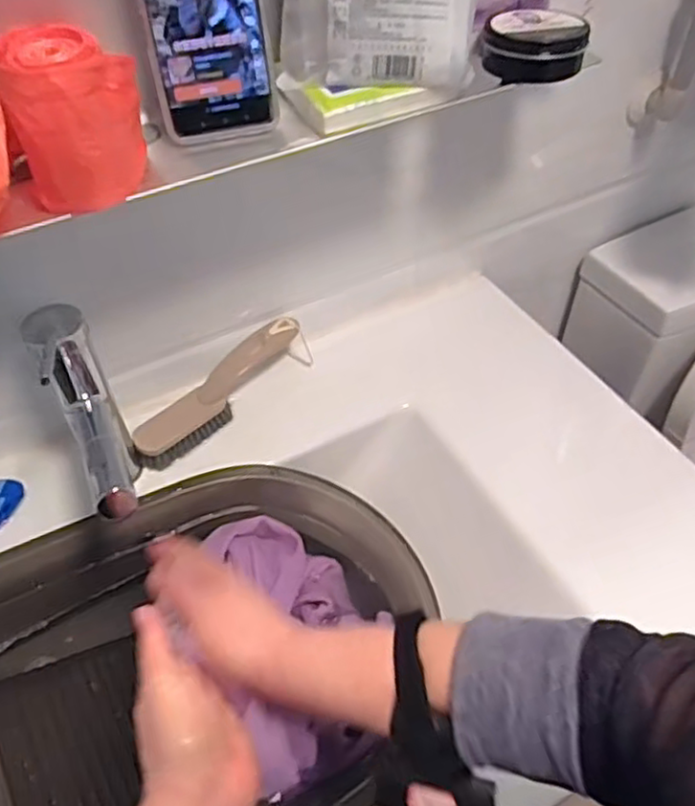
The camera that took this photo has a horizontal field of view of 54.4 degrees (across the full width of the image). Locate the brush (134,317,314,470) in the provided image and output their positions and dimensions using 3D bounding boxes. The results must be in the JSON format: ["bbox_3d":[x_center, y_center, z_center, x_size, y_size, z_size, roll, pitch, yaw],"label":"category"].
[{"bbox_3d":[-0.130,-0.016,0.699,0.044,0.055,0.212,35,58,26],"label":"brush"}]

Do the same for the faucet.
[{"bbox_3d":[-0.193,0.048,0.559,0.041,0.206,0.166,-24,54,-19],"label":"faucet"}]

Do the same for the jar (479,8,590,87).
[{"bbox_3d":[0.150,-0.302,0.558,0.077,0.039,0.082,0,50,0],"label":"jar"}]

